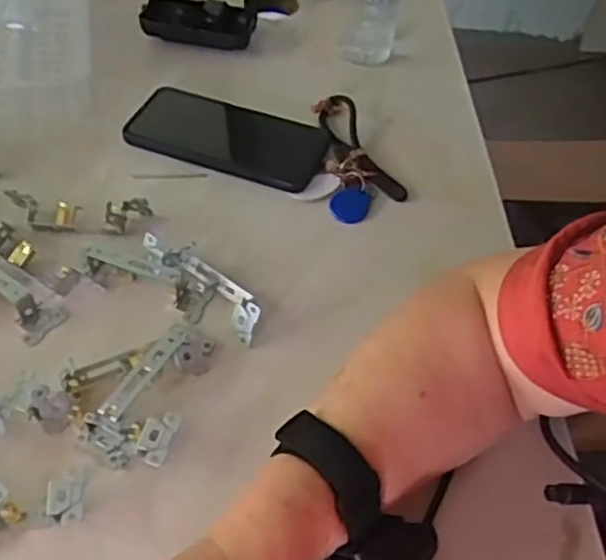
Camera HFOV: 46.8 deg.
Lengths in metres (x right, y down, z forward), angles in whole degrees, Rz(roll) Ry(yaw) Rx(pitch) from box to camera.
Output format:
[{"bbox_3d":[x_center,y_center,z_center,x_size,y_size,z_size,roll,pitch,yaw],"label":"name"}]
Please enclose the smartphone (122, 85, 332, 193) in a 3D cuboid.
[{"bbox_3d":[-0.067,-0.124,0.606,0.167,0.014,0.082,18,51,10],"label":"smartphone"}]

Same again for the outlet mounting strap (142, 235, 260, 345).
[{"bbox_3d":[-0.070,0.004,0.487,0.102,0.030,0.038,33,55,21],"label":"outlet mounting strap"}]

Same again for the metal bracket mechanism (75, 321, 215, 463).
[{"bbox_3d":[-0.093,0.064,0.437,0.056,0.026,0.104,15,50,8],"label":"metal bracket mechanism"}]

